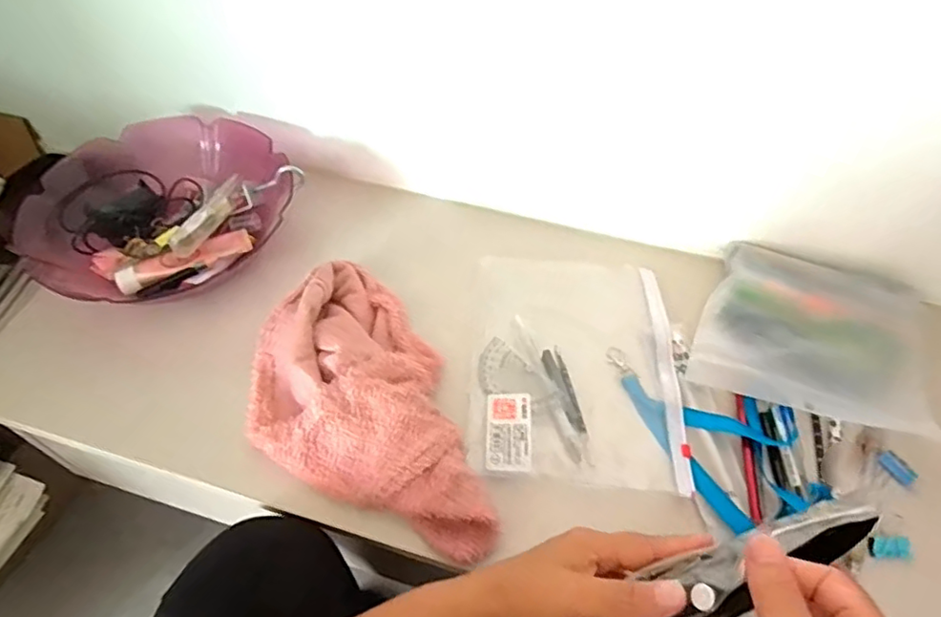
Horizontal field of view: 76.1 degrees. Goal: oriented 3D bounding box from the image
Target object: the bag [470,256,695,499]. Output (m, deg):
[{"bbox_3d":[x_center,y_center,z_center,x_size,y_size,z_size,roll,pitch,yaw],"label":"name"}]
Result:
[{"bbox_3d":[0.091,0.039,0.532,0.165,0.026,0.240,2,48,4],"label":"bag"}]

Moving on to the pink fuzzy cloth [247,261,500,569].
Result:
[{"bbox_3d":[-0.092,0.070,0.469,0.160,0.043,0.280,-15,56,-10],"label":"pink fuzzy cloth"}]

